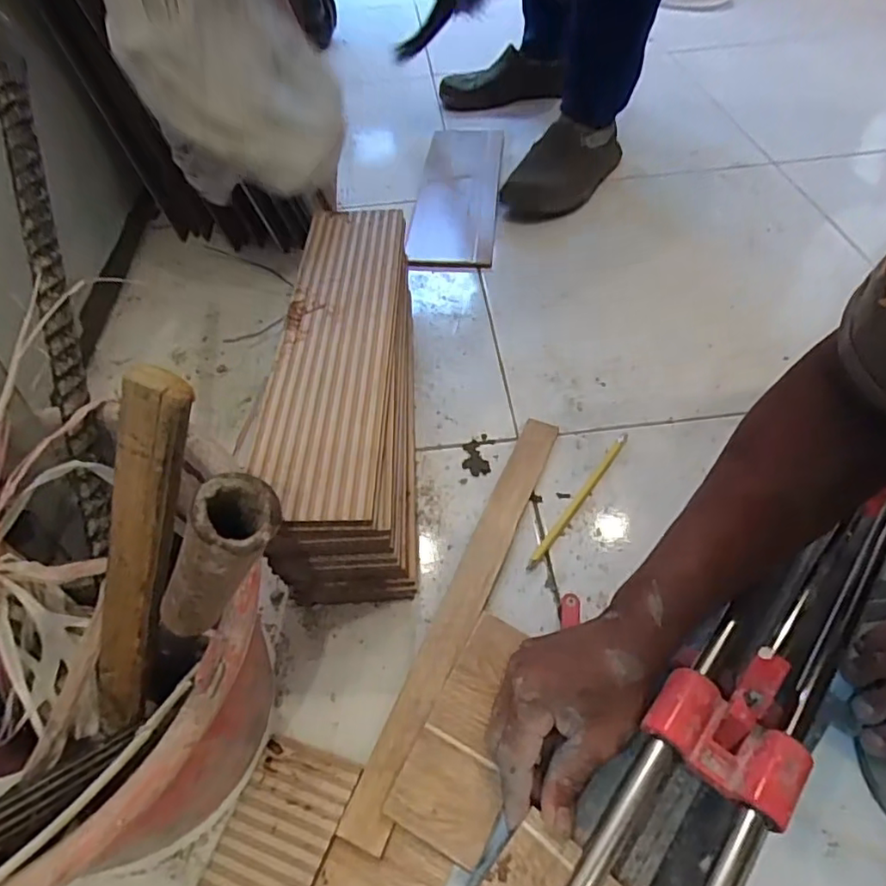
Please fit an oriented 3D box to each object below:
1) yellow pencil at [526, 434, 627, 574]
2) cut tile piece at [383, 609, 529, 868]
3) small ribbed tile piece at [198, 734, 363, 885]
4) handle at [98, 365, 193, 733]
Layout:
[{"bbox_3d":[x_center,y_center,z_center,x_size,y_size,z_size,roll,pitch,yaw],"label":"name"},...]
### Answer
[{"bbox_3d":[0.130,0.053,0.556,0.010,0.007,0.180,29,59,25],"label":"yellow pencil"},{"bbox_3d":[0.026,0.202,0.423,0.067,0.007,0.153,26,57,12],"label":"cut tile piece"},{"bbox_3d":[-0.108,0.259,0.398,0.072,0.015,0.099,15,54,16],"label":"small ribbed tile piece"},{"bbox_3d":[-0.145,0.067,0.278,0.018,0.225,0.023,-10,43,-44],"label":"handle"}]

